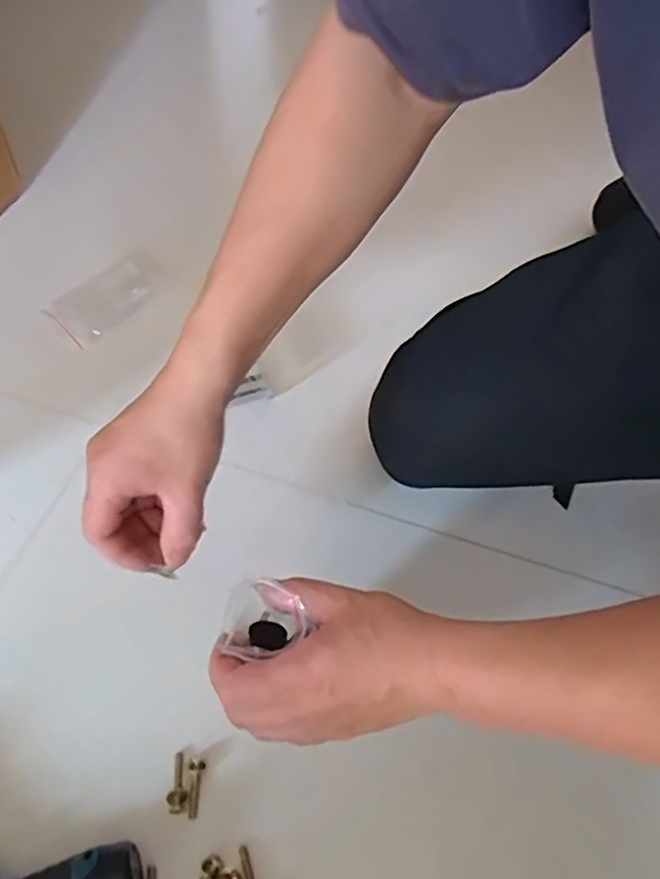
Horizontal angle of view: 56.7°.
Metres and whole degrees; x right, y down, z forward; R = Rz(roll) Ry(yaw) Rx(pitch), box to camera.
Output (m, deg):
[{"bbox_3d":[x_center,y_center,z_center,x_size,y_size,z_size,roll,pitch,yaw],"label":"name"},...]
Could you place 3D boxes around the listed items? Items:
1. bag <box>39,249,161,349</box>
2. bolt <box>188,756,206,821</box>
[{"bbox_3d":[-0.245,-0.159,0.675,0.074,0.009,0.134,40,63,13],"label":"bag"},{"bbox_3d":[-0.092,0.237,0.417,0.010,0.006,0.037,3,56,-2],"label":"bolt"}]

